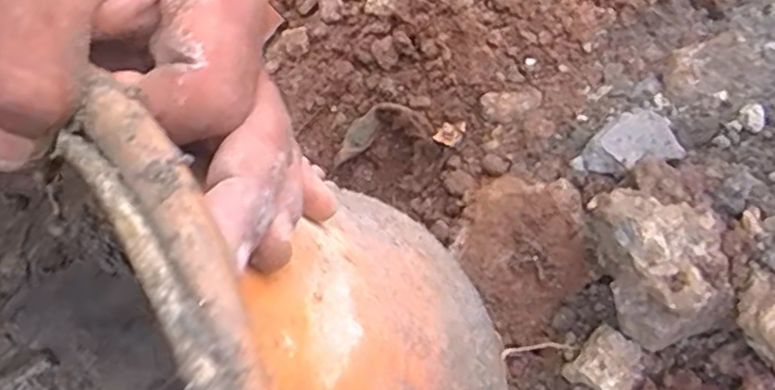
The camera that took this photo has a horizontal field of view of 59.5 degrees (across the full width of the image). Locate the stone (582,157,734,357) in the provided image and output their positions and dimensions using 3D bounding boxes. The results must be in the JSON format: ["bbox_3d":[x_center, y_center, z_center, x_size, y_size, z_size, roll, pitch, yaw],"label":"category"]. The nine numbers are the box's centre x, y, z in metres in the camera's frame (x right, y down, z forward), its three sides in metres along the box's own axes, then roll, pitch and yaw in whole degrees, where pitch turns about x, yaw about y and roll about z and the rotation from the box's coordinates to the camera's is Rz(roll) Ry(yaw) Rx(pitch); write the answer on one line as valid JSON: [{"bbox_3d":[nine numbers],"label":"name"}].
[{"bbox_3d":[0.169,0.041,0.428,0.067,0.085,0.092,-21,54,-13],"label":"stone"}]

